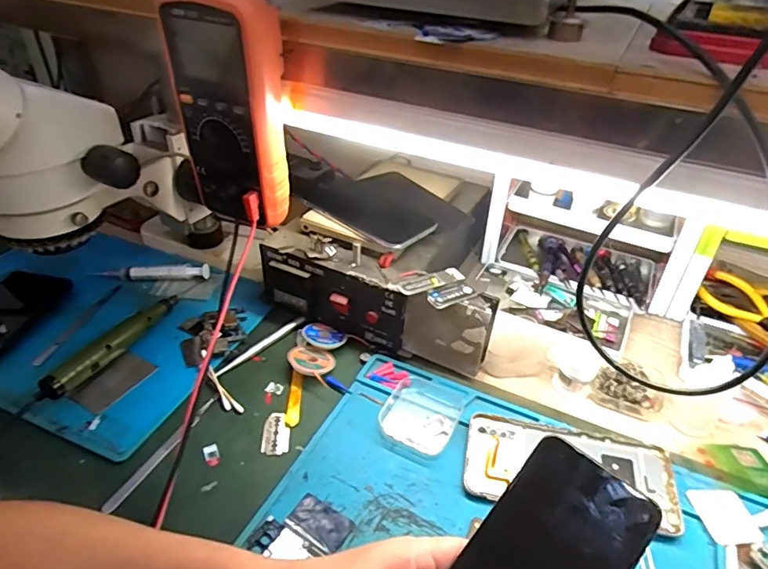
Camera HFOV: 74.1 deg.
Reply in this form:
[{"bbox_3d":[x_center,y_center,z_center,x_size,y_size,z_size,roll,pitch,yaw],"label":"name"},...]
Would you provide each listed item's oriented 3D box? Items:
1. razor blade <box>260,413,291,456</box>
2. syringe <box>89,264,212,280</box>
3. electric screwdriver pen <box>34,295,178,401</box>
[{"bbox_3d":[-0.094,0.129,0.440,0.024,0.004,0.041,5,38,-11],"label":"razor blade"},{"bbox_3d":[-0.274,-0.015,0.597,0.135,0.013,0.015,1,37,-2],"label":"syringe"},{"bbox_3d":[-0.263,0.053,0.493,0.025,0.026,0.159,14,38,15],"label":"electric screwdriver pen"}]

